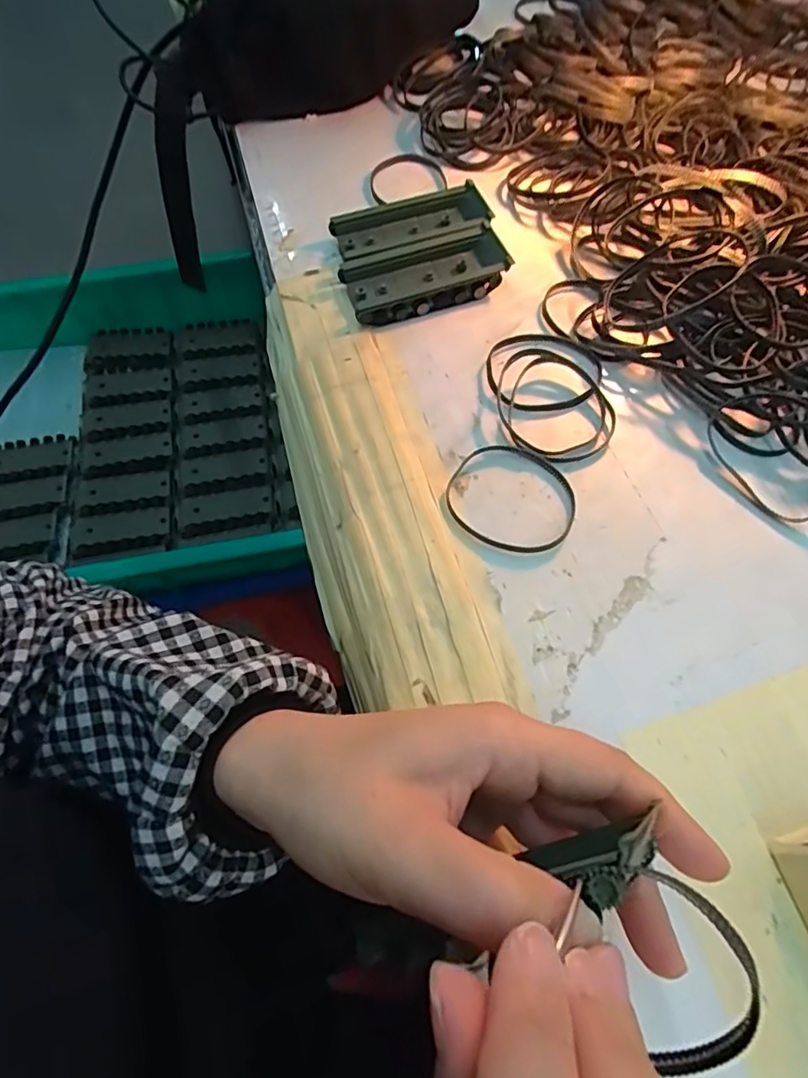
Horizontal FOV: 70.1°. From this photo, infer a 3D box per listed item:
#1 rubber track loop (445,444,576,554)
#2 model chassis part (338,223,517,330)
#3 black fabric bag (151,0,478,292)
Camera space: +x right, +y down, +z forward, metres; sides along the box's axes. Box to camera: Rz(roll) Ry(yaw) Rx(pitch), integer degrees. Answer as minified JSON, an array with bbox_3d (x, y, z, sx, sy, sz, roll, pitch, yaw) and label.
[{"bbox_3d":[0.054,-0.022,0.290,0.064,0.006,0.058,22,66,13],"label":"rubber track loop"},{"bbox_3d":[0.013,-0.165,0.356,0.098,0.018,0.048,-19,64,-7],"label":"model chassis part"},{"bbox_3d":[-0.085,-0.377,0.509,0.316,0.250,0.122,-18,64,-6],"label":"black fabric bag"}]

